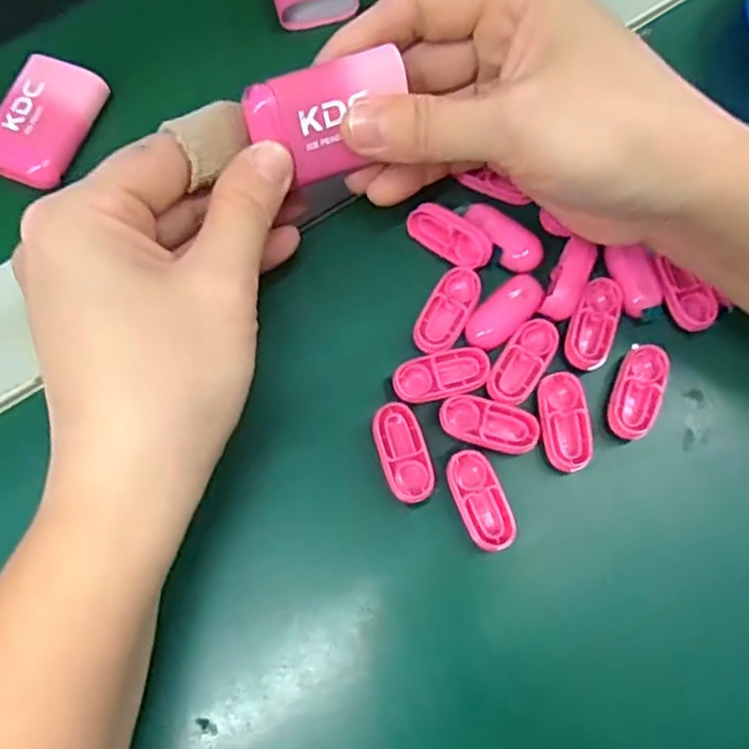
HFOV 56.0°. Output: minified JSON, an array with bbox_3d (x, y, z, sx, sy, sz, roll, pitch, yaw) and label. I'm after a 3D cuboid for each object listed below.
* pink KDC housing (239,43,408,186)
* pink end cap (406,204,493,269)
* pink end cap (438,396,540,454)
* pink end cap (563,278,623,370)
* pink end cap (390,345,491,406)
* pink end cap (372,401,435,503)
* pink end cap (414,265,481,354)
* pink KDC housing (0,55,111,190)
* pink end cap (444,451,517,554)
[{"bbox_3d":[-0.014,-0.081,0.222,0.047,0.032,0.014,-25,31,-12],"label":"pink KDC housing"},{"bbox_3d":[0.027,-0.052,0.258,0.034,0.010,0.014,29,76,9],"label":"pink end cap"},{"bbox_3d":[0.040,0.017,0.244,0.034,0.004,0.016,9,74,3],"label":"pink end cap"},{"bbox_3d":[0.079,-0.019,0.253,0.016,0.005,0.034,17,75,6],"label":"pink end cap"},{"bbox_3d":[0.024,0.000,0.247,0.034,0.004,0.016,-16,74,-4],"label":"pink end cap"},{"bbox_3d":[0.010,0.027,0.242,0.016,0.004,0.034,-16,74,-4],"label":"pink end cap"},{"bbox_3d":[0.027,-0.024,0.256,0.016,0.005,0.034,26,76,8],"label":"pink end cap"},{"bbox_3d":[-0.132,-0.101,0.280,0.033,0.009,0.052,18,75,6],"label":"pink KDC housing"},{"bbox_3d":[0.036,0.042,0.235,0.016,0.004,0.034,-20,75,-5],"label":"pink end cap"}]

